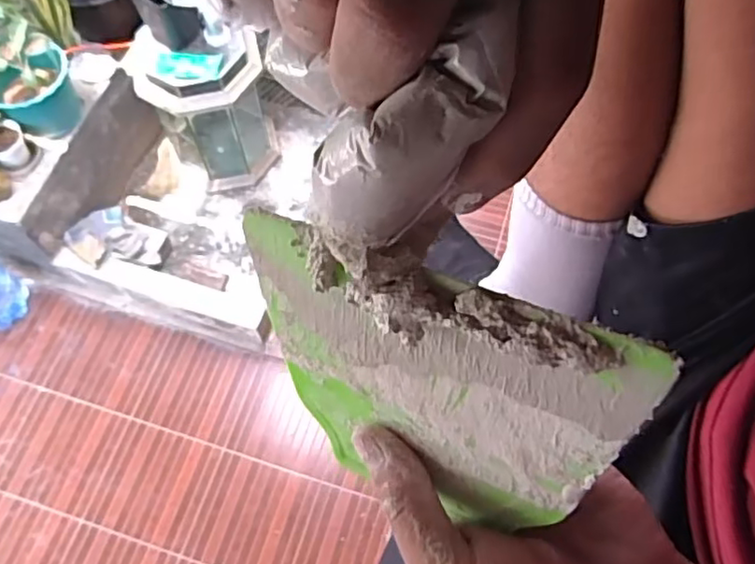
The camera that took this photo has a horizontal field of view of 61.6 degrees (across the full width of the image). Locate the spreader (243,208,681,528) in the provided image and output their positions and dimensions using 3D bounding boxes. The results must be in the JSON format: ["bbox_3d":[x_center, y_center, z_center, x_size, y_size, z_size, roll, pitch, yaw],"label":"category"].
[{"bbox_3d":[0.016,0.036,0.193,0.121,0.102,0.011,15,42,29],"label":"spreader"}]

